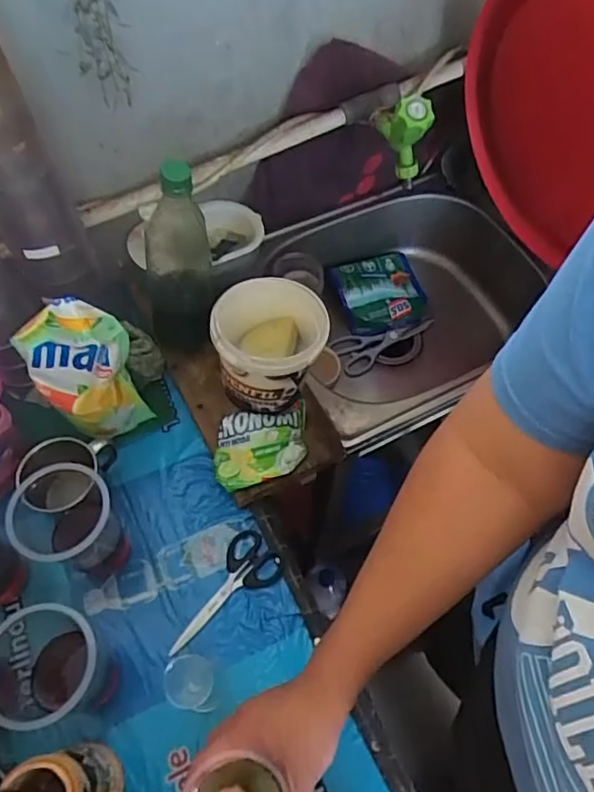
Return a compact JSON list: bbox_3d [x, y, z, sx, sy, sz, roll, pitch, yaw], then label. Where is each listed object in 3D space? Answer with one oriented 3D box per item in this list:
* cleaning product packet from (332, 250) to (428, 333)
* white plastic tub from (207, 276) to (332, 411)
[{"bbox_3d":[0.153,-0.185,1.013,0.150,0.043,0.149,-13,71,-18],"label":"cleaning product packet"},{"bbox_3d":[-0.032,-0.058,0.680,0.126,0.112,0.121,1,58,-1],"label":"white plastic tub"}]

